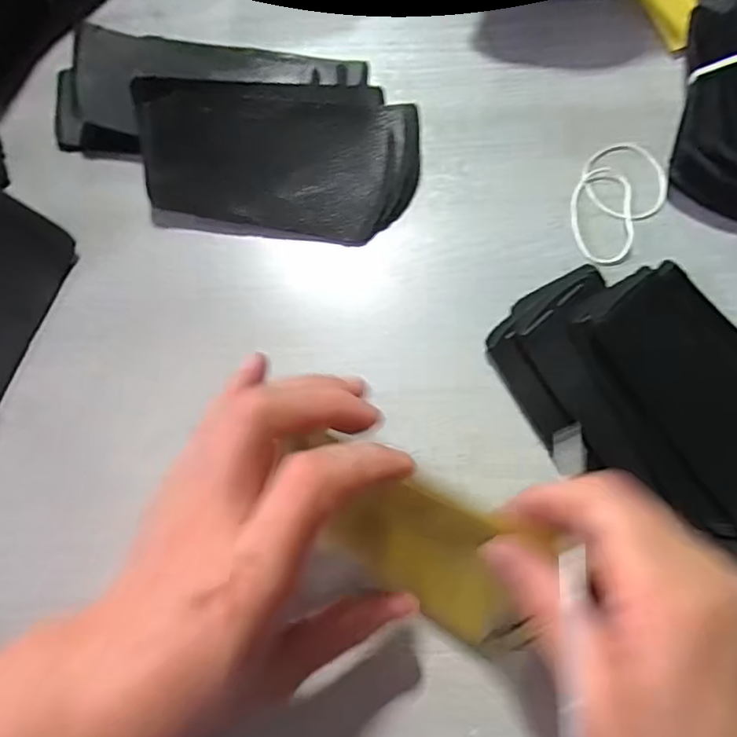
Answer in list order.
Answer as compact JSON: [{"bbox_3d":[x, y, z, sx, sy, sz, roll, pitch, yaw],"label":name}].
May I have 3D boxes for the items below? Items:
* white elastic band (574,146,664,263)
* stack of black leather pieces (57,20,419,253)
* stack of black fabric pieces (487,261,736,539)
[{"bbox_3d":[0.145,-0.100,0.334,0.049,0.006,0.082,36,74,11],"label":"white elastic band"},{"bbox_3d":[-0.077,-0.143,0.327,0.208,0.040,0.121,5,70,1],"label":"stack of black leather pieces"},{"bbox_3d":[0.157,0.014,0.287,0.119,0.017,0.171,-38,75,-13],"label":"stack of black fabric pieces"}]

